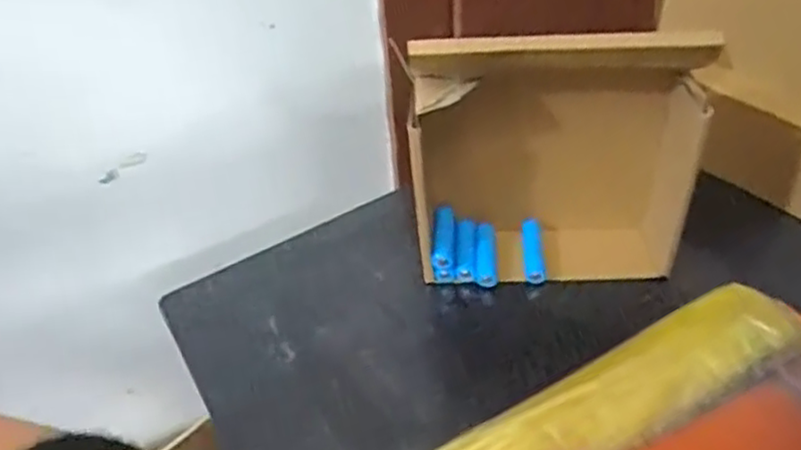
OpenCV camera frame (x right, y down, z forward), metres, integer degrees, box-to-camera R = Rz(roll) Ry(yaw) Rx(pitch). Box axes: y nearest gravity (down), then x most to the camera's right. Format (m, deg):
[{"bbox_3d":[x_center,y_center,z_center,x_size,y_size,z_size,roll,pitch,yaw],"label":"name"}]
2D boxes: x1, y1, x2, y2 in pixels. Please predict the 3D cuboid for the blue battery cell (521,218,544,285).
[{"bbox_3d":[0.092,0.018,0.492,0.014,0.013,0.050,-1,70,5],"label":"blue battery cell"}]

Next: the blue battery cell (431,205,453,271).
[{"bbox_3d":[0.029,0.008,0.484,0.013,0.010,0.049,3,73,9],"label":"blue battery cell"}]

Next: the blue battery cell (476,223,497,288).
[{"bbox_3d":[0.060,0.020,0.492,0.014,0.013,0.047,1,68,7],"label":"blue battery cell"}]

